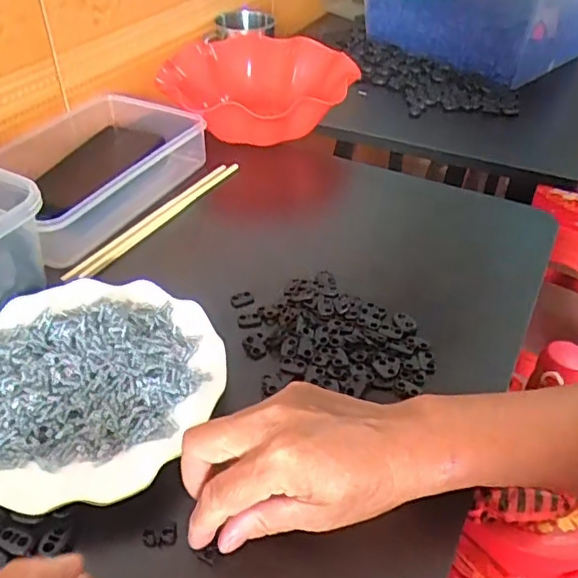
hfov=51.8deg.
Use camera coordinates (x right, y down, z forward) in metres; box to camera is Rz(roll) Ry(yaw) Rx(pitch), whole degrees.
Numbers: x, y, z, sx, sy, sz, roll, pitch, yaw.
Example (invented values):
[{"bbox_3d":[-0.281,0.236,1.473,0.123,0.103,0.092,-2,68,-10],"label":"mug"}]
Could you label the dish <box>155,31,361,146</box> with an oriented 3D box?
[{"bbox_3d":[-0.036,-0.238,0.739,0.221,0.078,0.226,0,40,0],"label":"dish"}]

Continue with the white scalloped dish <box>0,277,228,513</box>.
[{"bbox_3d":[-0.138,0.057,0.394,0.178,0.026,0.178,0,40,0],"label":"white scalloped dish"}]

